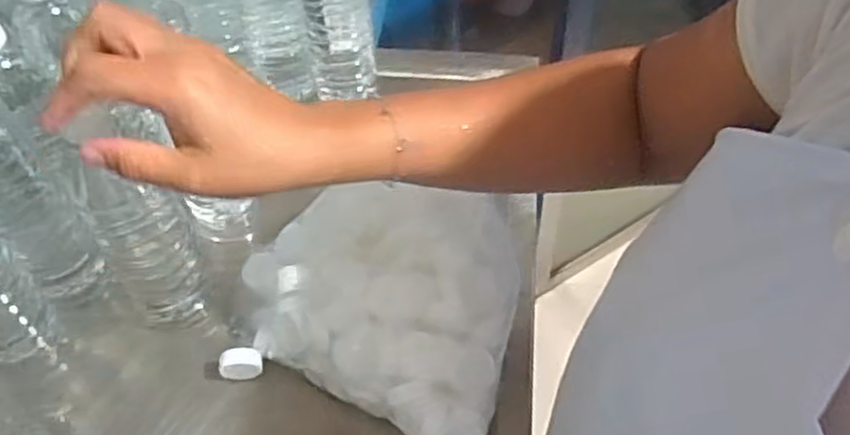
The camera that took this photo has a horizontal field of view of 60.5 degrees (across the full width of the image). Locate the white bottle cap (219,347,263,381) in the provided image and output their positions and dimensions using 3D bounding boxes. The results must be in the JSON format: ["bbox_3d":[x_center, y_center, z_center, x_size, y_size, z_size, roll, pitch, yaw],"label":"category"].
[{"bbox_3d":[-0.136,0.108,0.540,0.031,0.025,0.015,-11,52,-7],"label":"white bottle cap"}]

